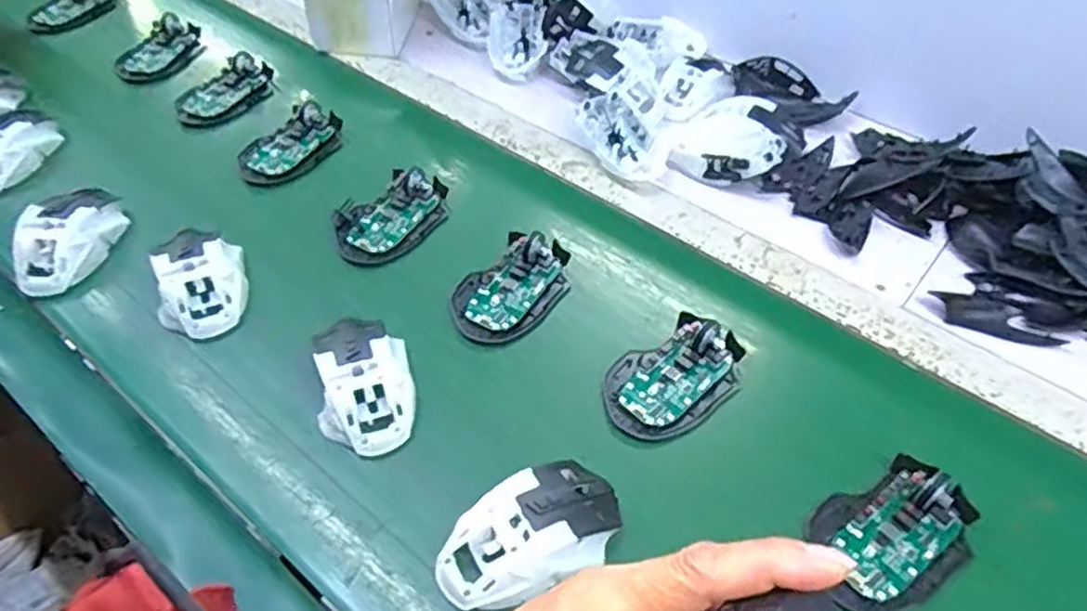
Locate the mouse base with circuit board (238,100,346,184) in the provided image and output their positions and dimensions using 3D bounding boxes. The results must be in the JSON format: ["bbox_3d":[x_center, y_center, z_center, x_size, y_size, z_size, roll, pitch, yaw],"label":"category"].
[{"bbox_3d":[-0.243,-0.158,0.706,0.058,0.022,0.110,37,58,23],"label":"mouse base with circuit board"}]

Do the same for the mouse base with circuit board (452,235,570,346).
[{"bbox_3d":[-0.024,-0.016,0.584,0.071,0.021,0.113,37,57,23],"label":"mouse base with circuit board"}]

